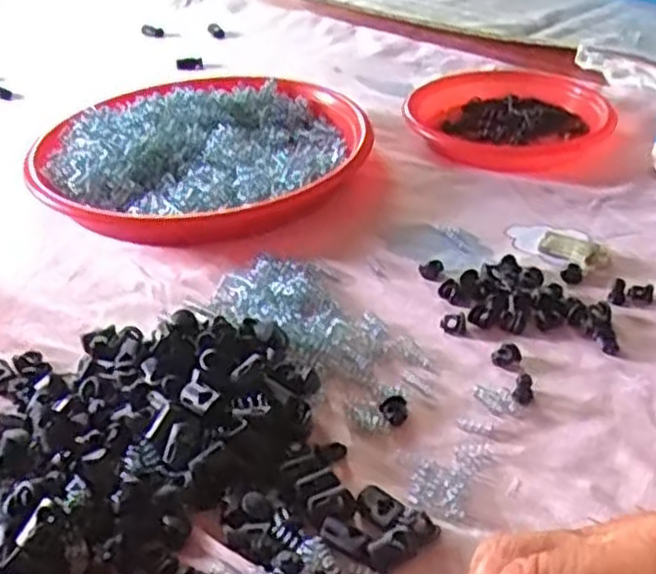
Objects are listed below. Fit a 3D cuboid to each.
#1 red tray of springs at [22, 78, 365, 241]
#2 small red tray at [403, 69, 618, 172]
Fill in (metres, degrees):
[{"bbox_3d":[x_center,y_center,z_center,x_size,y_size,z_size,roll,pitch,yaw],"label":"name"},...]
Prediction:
[{"bbox_3d":[-0.093,-0.109,0.605,0.239,0.034,0.238,1,35,5],"label":"red tray of springs"},{"bbox_3d":[0.155,-0.150,0.669,0.167,0.027,0.190,12,37,20],"label":"small red tray"}]

